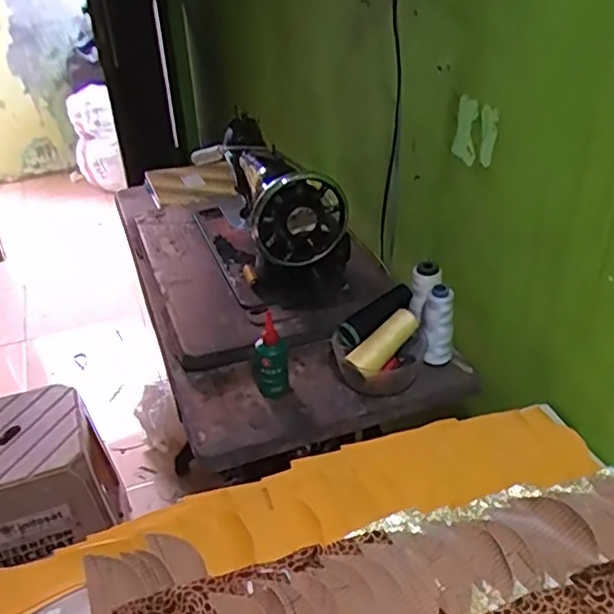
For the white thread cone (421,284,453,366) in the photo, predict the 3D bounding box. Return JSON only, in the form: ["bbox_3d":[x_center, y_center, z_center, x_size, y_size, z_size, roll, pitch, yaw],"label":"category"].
[{"bbox_3d":[0.173,0.028,0.874,0.042,0.110,0.046,6,35,12],"label":"white thread cone"}]

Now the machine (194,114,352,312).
[{"bbox_3d":[-0.082,-0.175,1.082,0.158,0.205,0.388,-14,36,-16],"label":"machine"}]

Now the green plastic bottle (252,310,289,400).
[{"bbox_3d":[-0.047,0.070,0.848,0.045,0.099,0.039,-6,34,-4],"label":"green plastic bottle"}]

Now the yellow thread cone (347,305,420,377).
[{"bbox_3d":[0.102,0.047,0.858,0.115,0.035,0.037,-39,47,-24],"label":"yellow thread cone"}]

